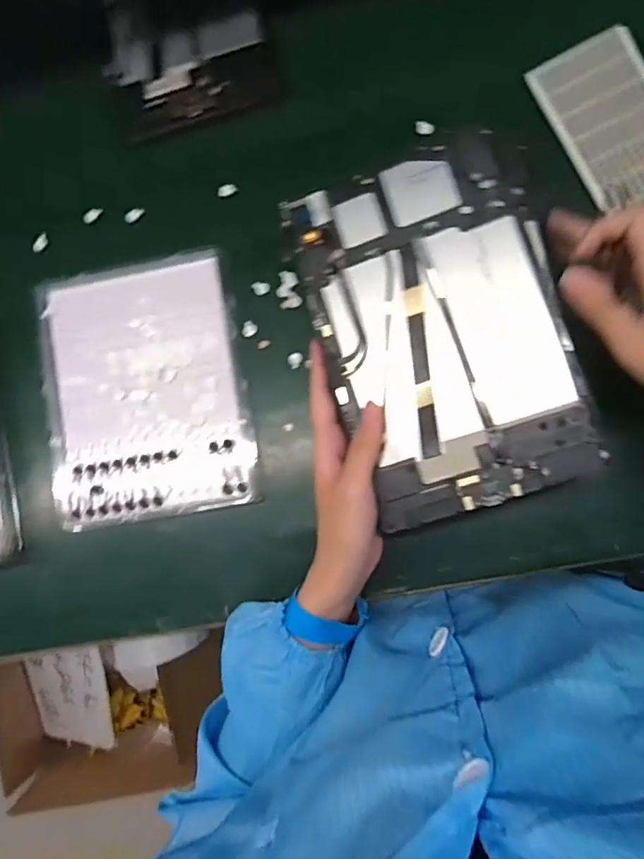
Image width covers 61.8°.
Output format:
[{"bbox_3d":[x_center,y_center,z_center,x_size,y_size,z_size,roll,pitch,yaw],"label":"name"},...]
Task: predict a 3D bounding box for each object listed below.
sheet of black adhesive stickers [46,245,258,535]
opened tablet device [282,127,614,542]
[{"bbox_3d":[-0.150,-0.033,0.460,0.169,0.022,0.212,-10,85,8],"label":"sheet of black adhesive stickers"},{"bbox_3d":[0.080,-0.066,0.358,0.154,0.017,0.232,-17,84,7],"label":"opened tablet device"}]

